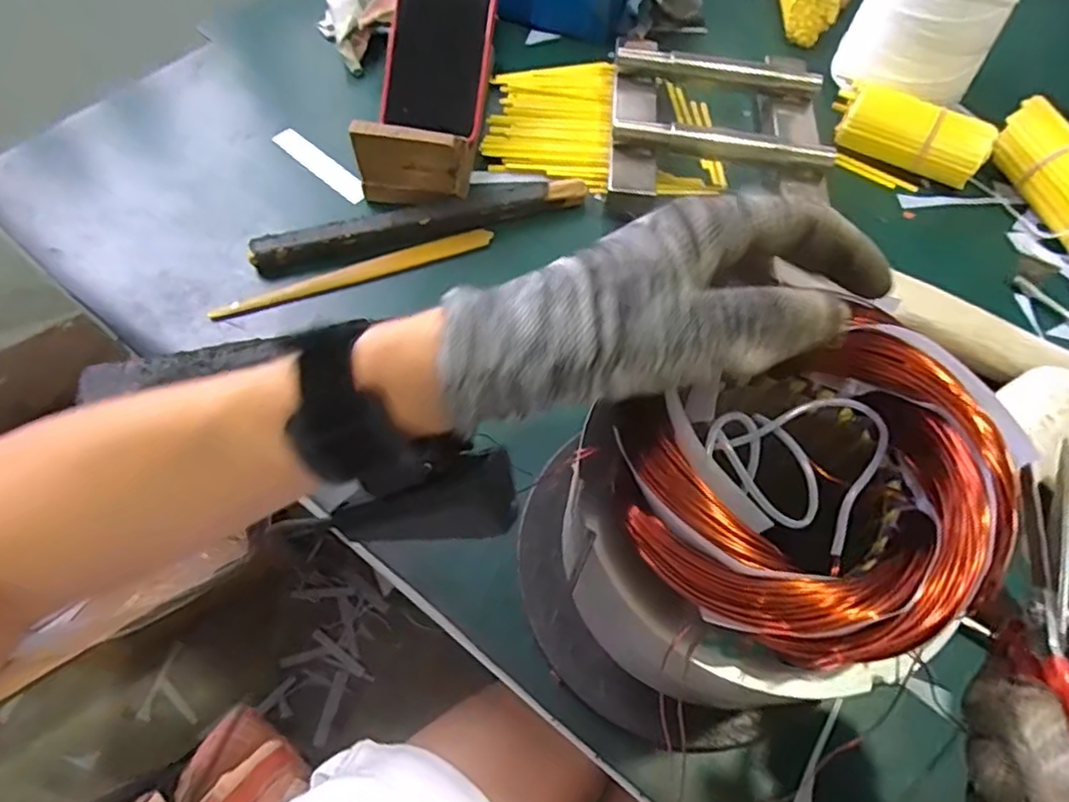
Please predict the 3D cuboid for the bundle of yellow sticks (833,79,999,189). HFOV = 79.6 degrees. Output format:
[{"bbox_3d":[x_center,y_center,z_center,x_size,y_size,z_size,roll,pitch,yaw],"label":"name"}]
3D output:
[{"bbox_3d":[0.319,-0.230,0.550,0.127,0.046,0.044,33,65,16],"label":"bundle of yellow sticks"}]

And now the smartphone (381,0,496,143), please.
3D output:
[{"bbox_3d":[-0.077,-0.298,0.522,0.081,0.015,0.155,9,99,6],"label":"smartphone"}]

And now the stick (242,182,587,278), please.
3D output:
[{"bbox_3d":[-0.087,-0.139,0.504,0.256,0.021,0.030,-15,62,-10],"label":"stick"}]

